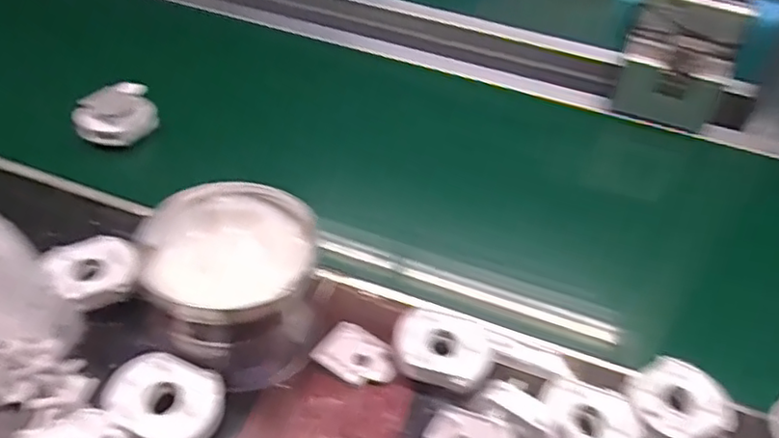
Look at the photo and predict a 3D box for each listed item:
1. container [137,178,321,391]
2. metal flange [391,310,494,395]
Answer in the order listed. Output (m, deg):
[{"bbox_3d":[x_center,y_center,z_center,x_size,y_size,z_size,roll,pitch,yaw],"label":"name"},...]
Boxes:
[{"bbox_3d":[-0.121,0.052,0.487,0.131,0.100,0.126,4,43,-4],"label":"container"},{"bbox_3d":[0.043,0.107,0.499,0.076,0.027,0.062,19,44,12],"label":"metal flange"}]

